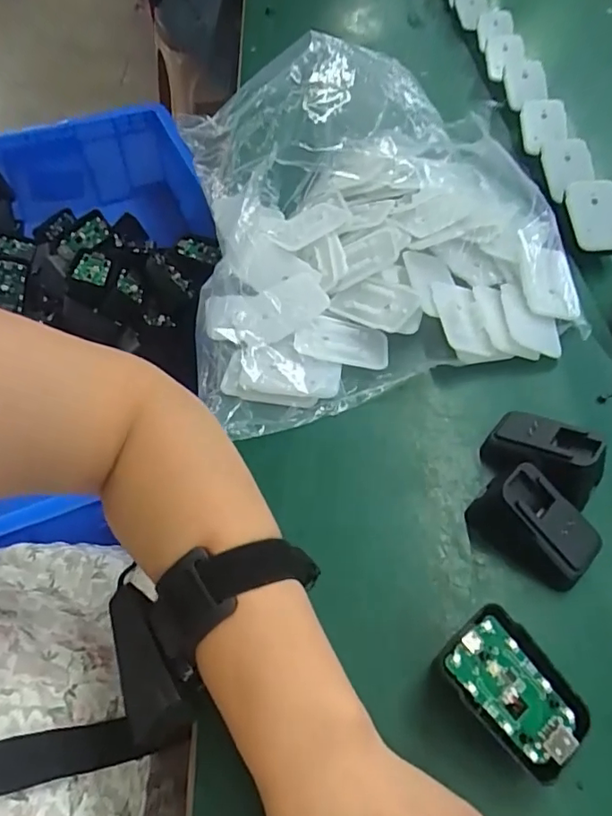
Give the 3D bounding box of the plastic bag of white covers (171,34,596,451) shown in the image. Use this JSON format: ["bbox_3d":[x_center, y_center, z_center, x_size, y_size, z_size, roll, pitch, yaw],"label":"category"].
[{"bbox_3d":[0.048,-0.151,0.422,0.292,0.103,0.287,-10,55,-8],"label":"plastic bag of white covers"}]

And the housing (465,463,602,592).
[{"bbox_3d":[0.127,0.067,0.301,0.065,0.037,0.038,35,61,22],"label":"housing"}]

